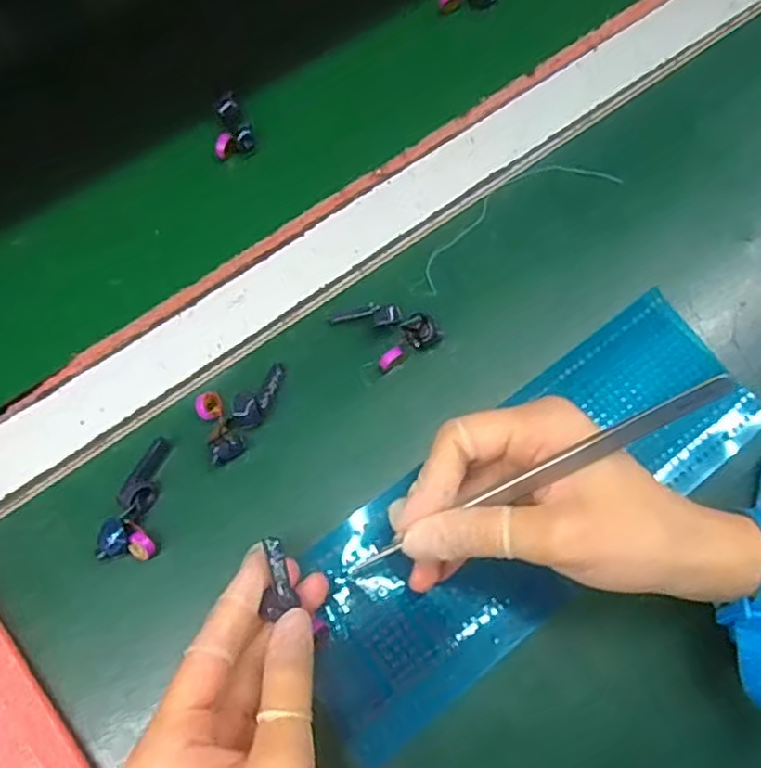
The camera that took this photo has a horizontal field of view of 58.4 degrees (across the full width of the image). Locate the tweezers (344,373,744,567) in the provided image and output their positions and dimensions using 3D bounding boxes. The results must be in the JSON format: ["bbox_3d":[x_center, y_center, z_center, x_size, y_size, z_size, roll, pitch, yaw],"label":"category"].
[{"bbox_3d":[0.058,0.034,0.251,0.143,0.010,0.008,-30,70,16],"label":"tweezers"}]

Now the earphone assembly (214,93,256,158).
[{"bbox_3d":[-0.080,-0.140,0.370,0.021,0.013,0.032,-8,69,-5],"label":"earphone assembly"}]

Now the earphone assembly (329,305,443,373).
[{"bbox_3d":[0.003,-0.028,0.329,0.032,0.011,0.045,-41,75,-16],"label":"earphone assembly"}]

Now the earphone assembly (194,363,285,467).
[{"bbox_3d":[-0.060,0.013,0.312,0.043,0.014,0.034,-23,71,-10],"label":"earphone assembly"}]

